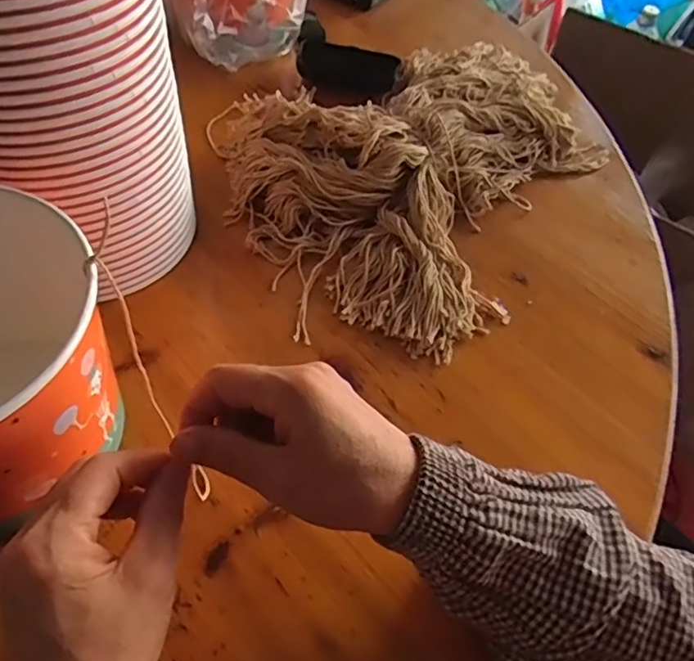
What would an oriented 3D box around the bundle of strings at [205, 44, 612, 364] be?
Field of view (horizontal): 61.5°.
[{"bbox_3d":[0.093,-0.165,0.535,0.401,0.067,0.313,-29,61,-23],"label":"bundle of strings"}]

